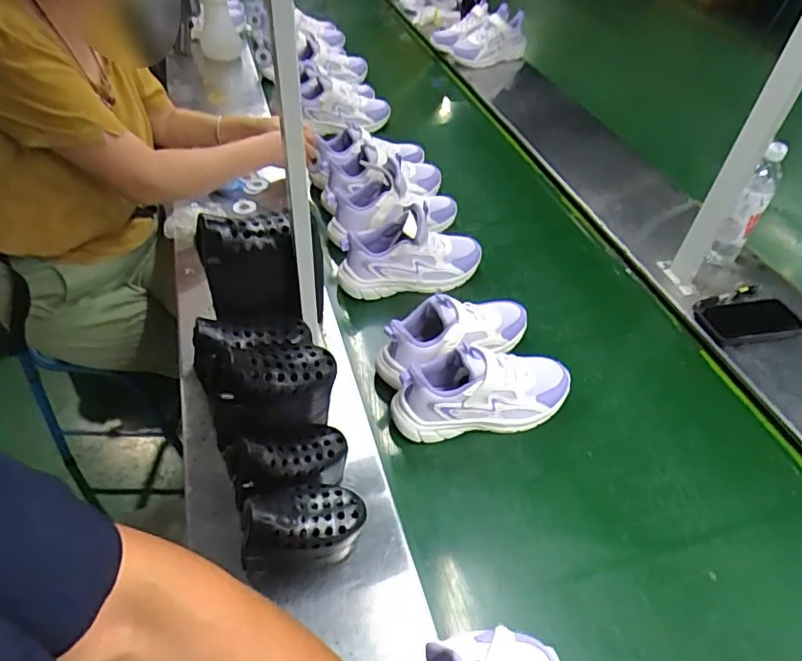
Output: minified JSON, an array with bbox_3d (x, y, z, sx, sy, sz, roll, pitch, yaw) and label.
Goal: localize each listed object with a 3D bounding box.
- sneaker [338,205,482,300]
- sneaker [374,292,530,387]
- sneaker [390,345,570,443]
[{"bbox_3d":[0.018,-0.140,0.940,0.254,0.142,0.080,-10,48,-10],"label":"sneaker"},{"bbox_3d":[0.089,-0.007,0.806,0.252,0.094,0.090,-25,53,-24],"label":"sneaker"},{"bbox_3d":[0.114,0.080,0.751,0.250,0.121,0.093,-14,48,-13],"label":"sneaker"}]

